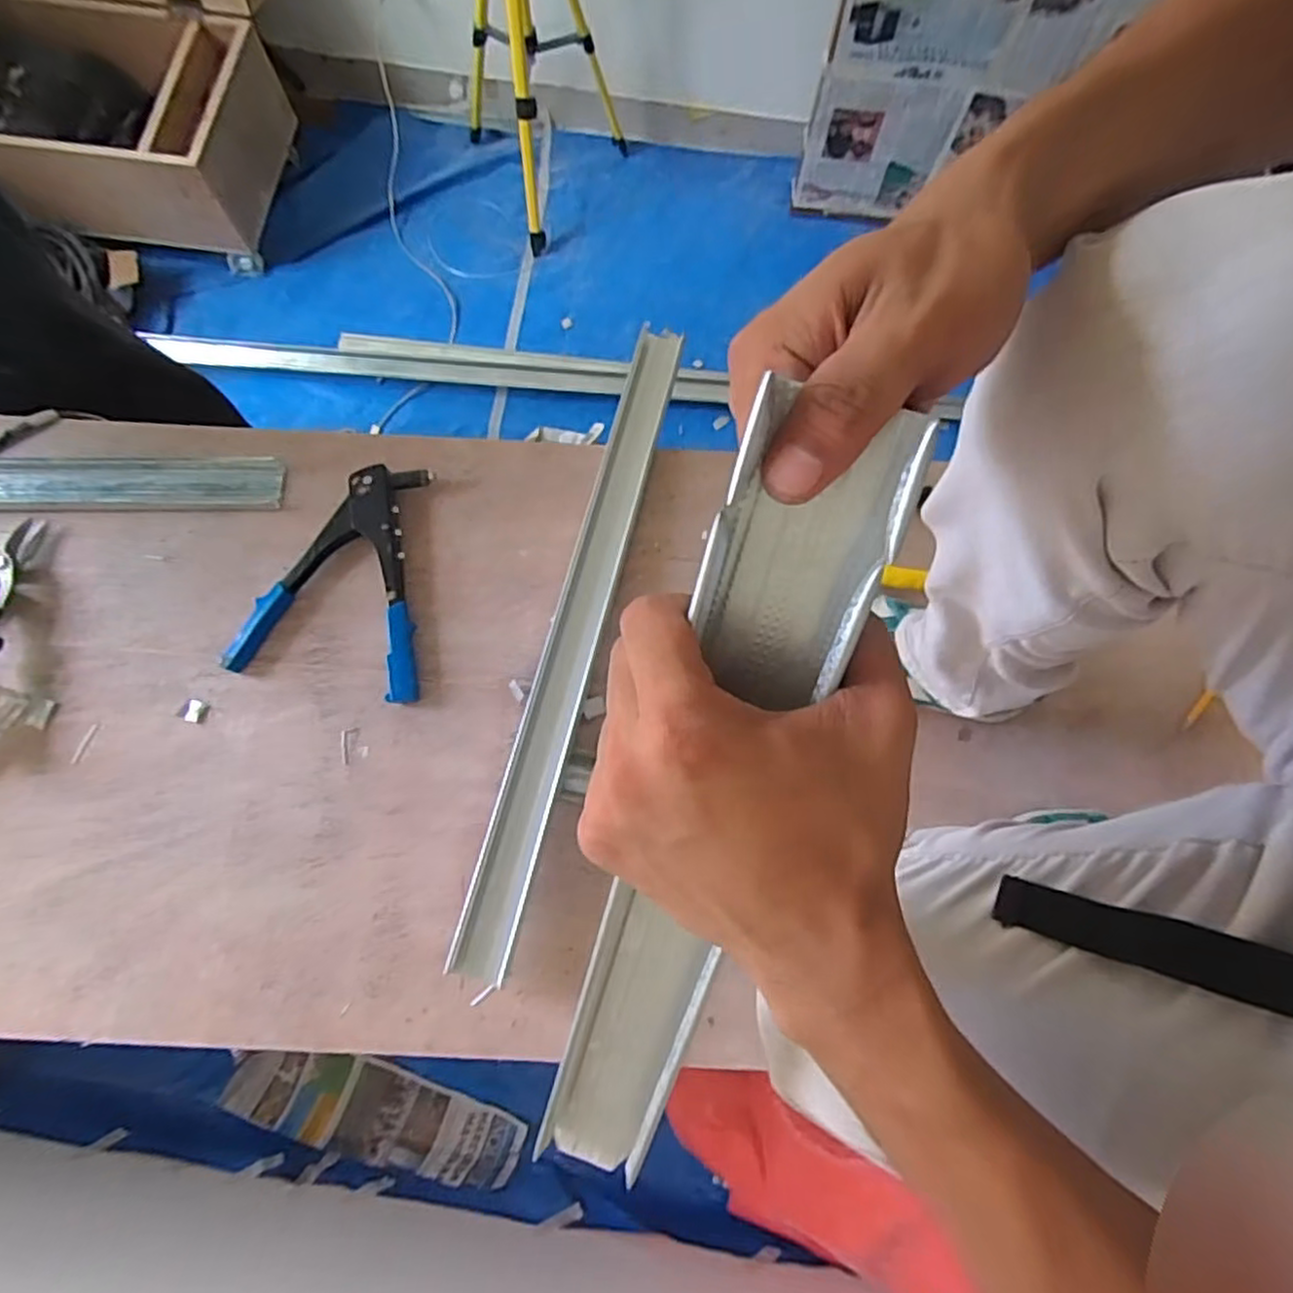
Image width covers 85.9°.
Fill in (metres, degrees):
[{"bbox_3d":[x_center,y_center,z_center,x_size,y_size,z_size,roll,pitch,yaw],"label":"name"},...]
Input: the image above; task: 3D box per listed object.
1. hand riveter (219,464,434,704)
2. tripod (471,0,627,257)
[{"bbox_3d":[-0.314,-0.066,0.693,0.181,0.028,0.238,0,75,-2],"label":"hand riveter"},{"bbox_3d":[-0.209,-1.238,1.346,0.342,0.783,0.369,-10,76,-4],"label":"tripod"}]

